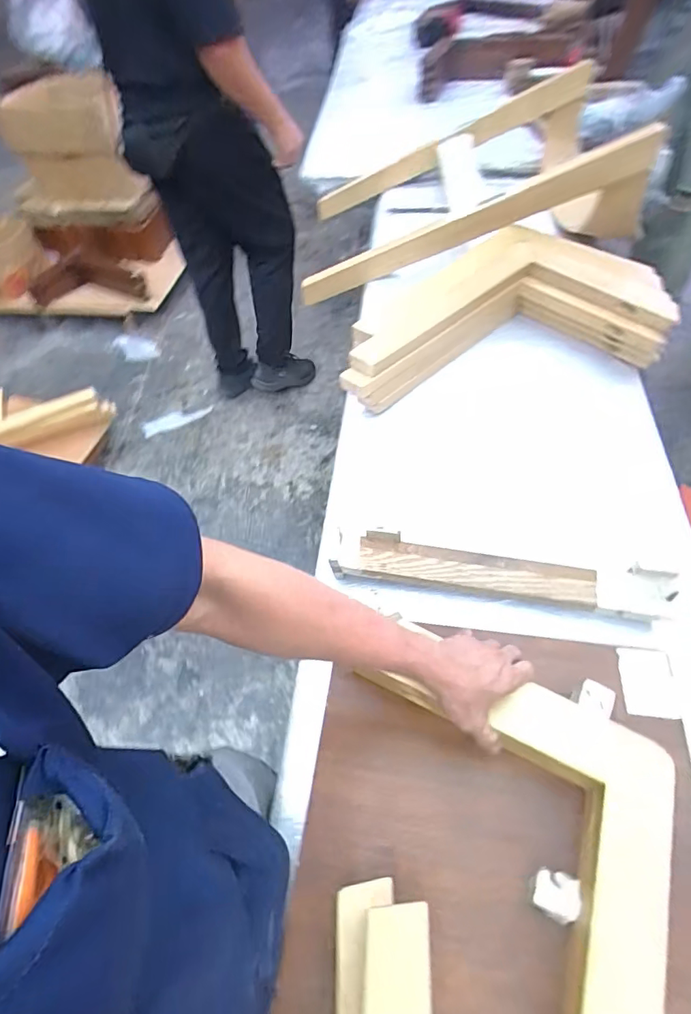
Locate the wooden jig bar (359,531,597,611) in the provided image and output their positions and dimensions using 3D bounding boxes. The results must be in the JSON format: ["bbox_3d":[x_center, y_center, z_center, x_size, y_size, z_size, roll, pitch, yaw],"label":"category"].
[{"bbox_3d":[0.157,0.078,0.616,0.277,0.029,0.050,7,54,11],"label":"wooden jig bar"}]

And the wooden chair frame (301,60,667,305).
[{"bbox_3d":[0.251,-0.760,1.167,0.686,0.307,0.549,-1,53,5],"label":"wooden chair frame"}]

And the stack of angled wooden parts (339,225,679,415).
[{"bbox_3d":[0.243,-0.355,0.883,0.552,0.108,0.333,-12,53,-3],"label":"stack of angled wooden parts"}]

